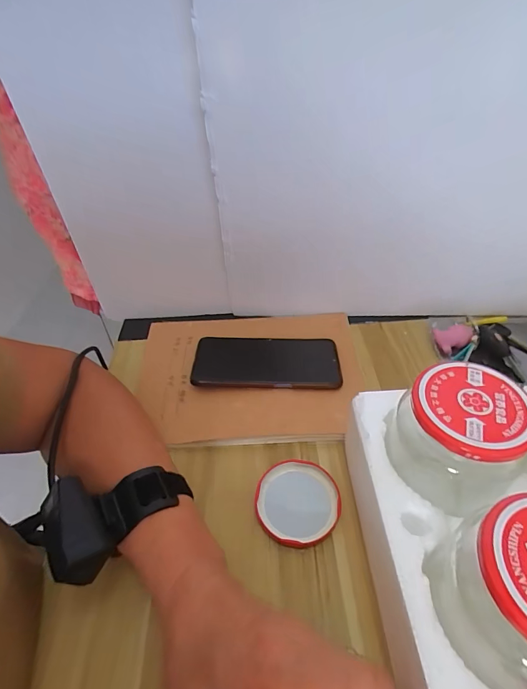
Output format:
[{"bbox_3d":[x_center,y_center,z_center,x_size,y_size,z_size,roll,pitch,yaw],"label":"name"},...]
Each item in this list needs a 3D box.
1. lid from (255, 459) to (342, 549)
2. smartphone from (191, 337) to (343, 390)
[{"bbox_3d":[0.030,0.134,0.317,0.070,0.007,0.070,-1,43,1],"label":"lid"},{"bbox_3d":[0.003,0.019,0.424,0.162,0.010,0.074,1,43,2],"label":"smartphone"}]

